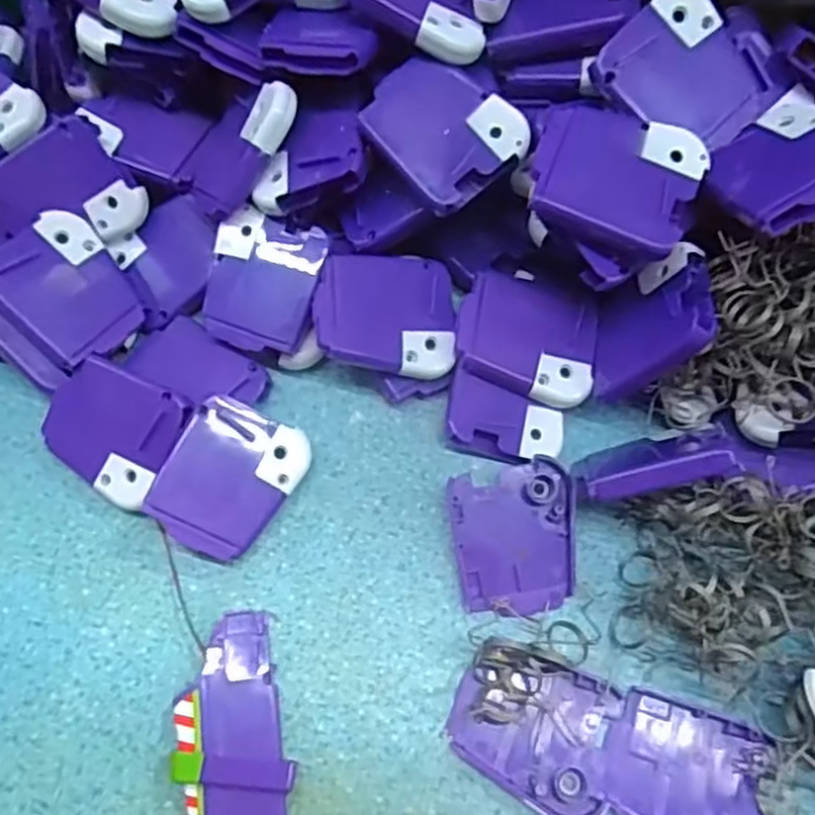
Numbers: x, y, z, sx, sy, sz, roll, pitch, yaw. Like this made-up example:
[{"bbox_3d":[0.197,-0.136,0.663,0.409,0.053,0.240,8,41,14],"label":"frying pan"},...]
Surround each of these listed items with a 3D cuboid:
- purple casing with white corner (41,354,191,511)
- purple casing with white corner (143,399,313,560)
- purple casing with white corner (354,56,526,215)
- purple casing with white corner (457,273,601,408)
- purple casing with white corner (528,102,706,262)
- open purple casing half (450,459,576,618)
[{"bbox_3d":[-0.124,0.009,0.313,0.061,0.013,0.049,26,94,16],"label":"purple casing with white corner"},{"bbox_3d":[-0.074,0.030,0.306,0.046,0.026,0.060,26,68,10],"label":"purple casing with white corner"},{"bbox_3d":[0.014,-0.116,0.303,0.052,0.008,0.061,-39,82,2],"label":"purple casing with white corner"},{"bbox_3d":[0.053,-0.032,0.319,0.059,0.009,0.052,10,69,2],"label":"purple casing with white corner"},{"bbox_3d":[0.078,-0.087,0.279,0.061,0.017,0.049,19,67,7],"label":"purple casing with white corner"},{"bbox_3d":[0.045,0.054,0.307,0.051,0.012,0.059,-6,66,-4],"label":"open purple casing half"}]

